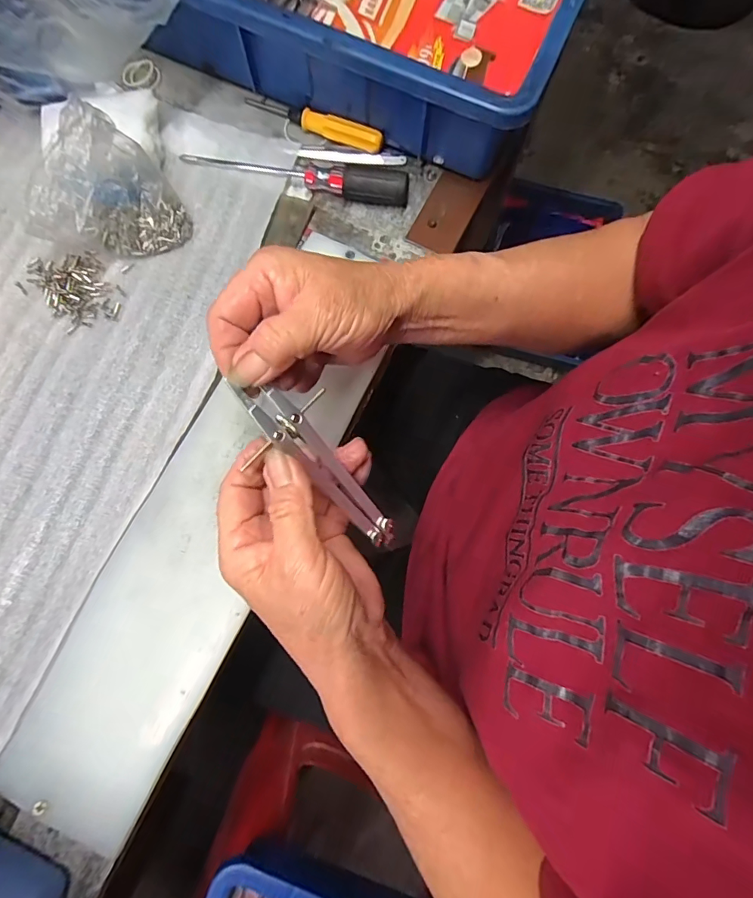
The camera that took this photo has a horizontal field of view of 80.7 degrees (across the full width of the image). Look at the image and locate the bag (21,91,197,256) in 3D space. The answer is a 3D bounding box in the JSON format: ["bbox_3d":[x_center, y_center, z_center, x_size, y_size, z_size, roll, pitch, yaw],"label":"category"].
[{"bbox_3d":[-0.190,-0.171,0.300,0.072,0.072,0.092,42,79,8],"label":"bag"}]

